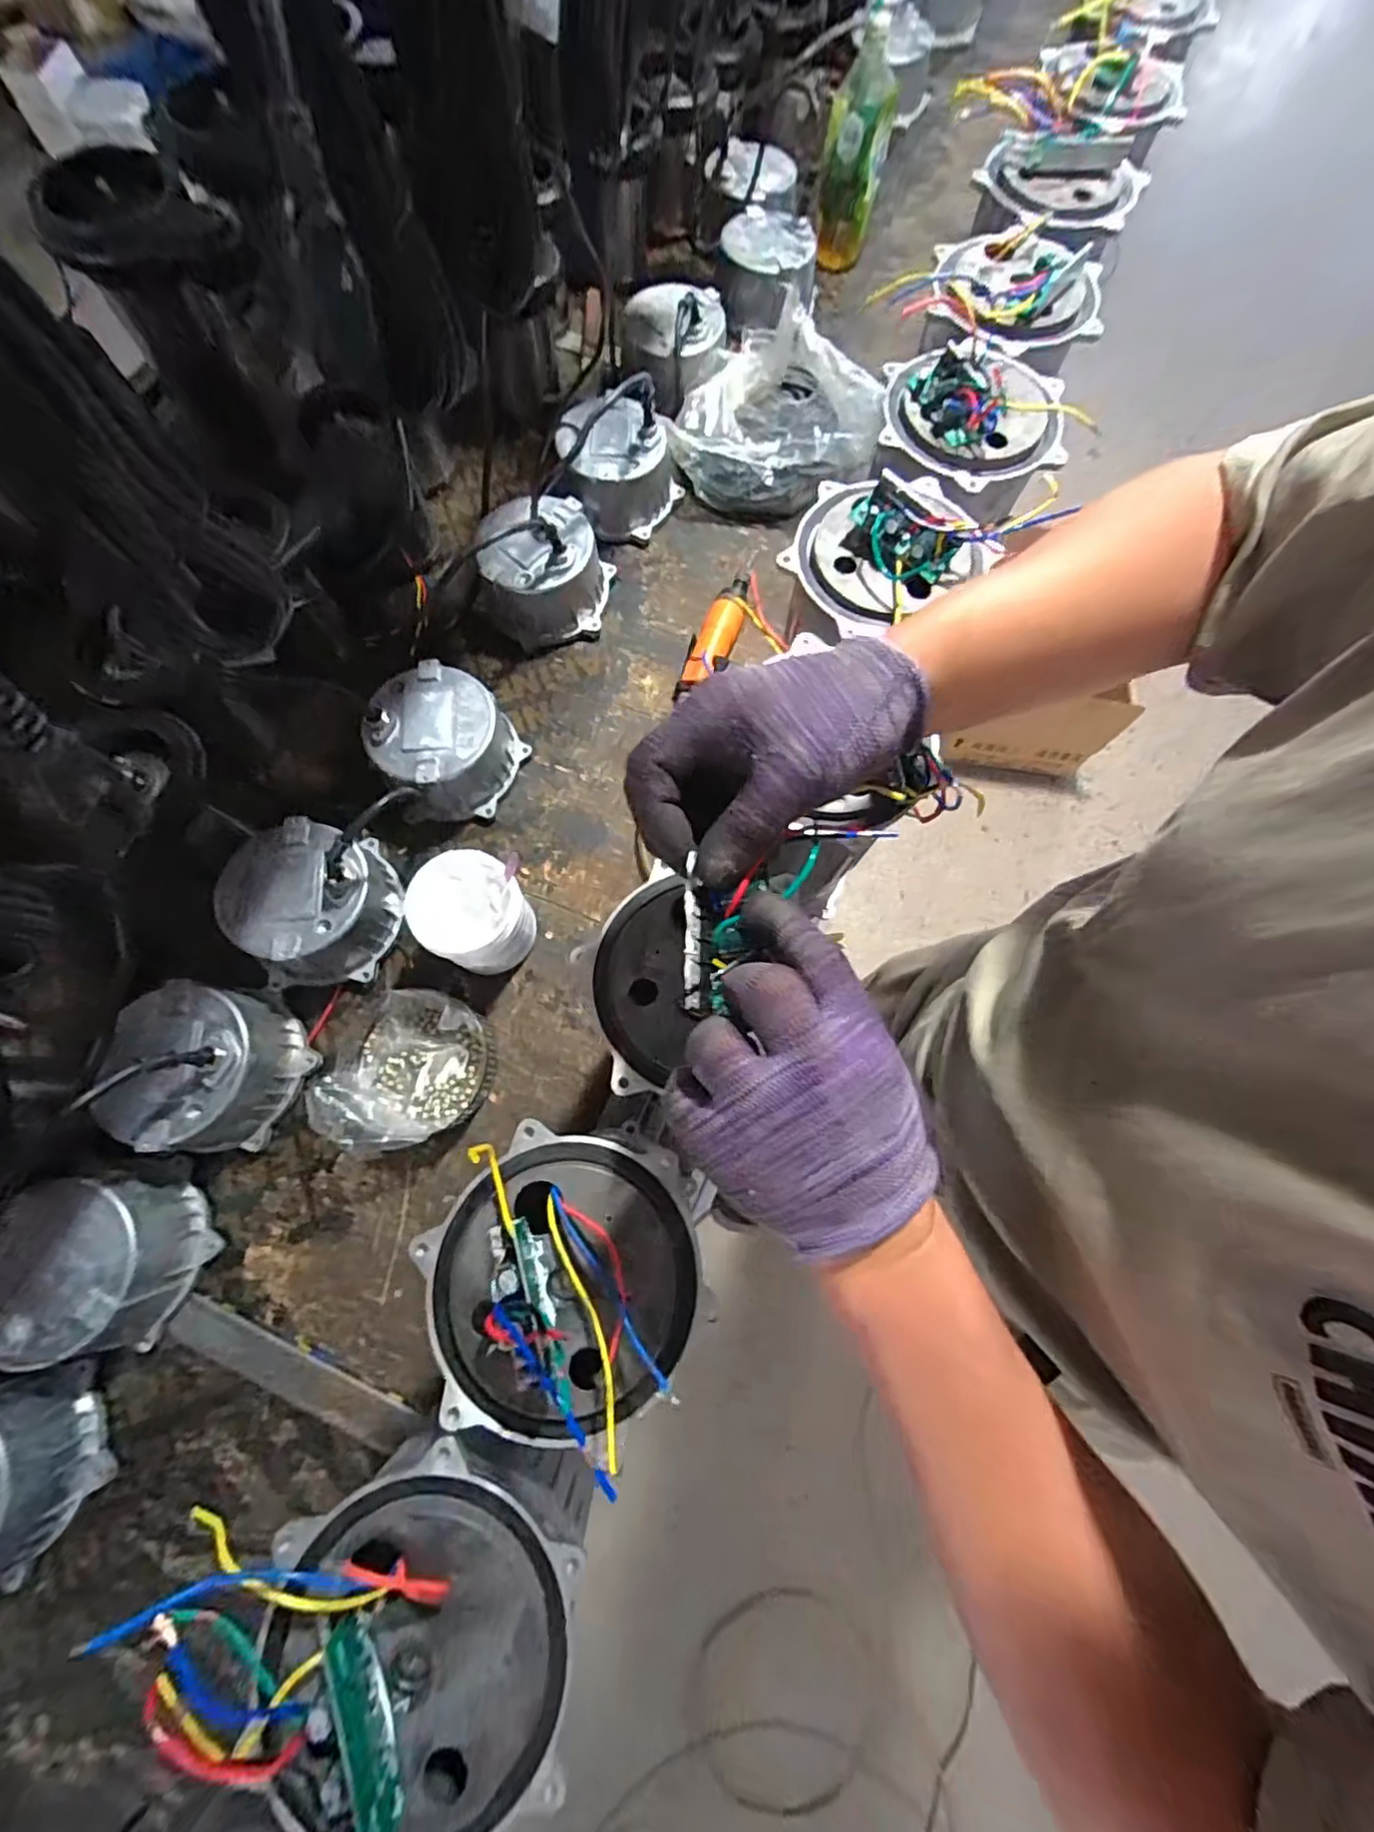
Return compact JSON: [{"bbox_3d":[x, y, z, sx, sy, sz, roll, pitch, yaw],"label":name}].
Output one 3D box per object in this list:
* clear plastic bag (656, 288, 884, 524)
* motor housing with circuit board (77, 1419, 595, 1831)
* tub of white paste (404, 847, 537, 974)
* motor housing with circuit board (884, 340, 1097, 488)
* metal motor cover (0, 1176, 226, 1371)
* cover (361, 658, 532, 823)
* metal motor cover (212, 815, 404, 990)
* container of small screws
[{"bbox_3d":[0.108,-0.612,0.766,0.237,0.130,0.176,10,74,2],"label":"clear plastic bag"},{"bbox_3d":[-0.136,0.353,0.299,0.171,0.112,0.164,-9,74,-4],"label":"motor housing with circuit board"},{"bbox_3d":[-0.200,0.001,0.598,0.096,0.103,0.094,0,74,-1],"label":"tub of white paste"},{"bbox_3d":[0.248,-0.440,0.525,0.170,0.047,0.153,-21,75,-7],"label":"motor housing with circuit board"},{"bbox_3d":[-0.492,0.288,0.514,0.139,0.090,0.138,20,74,5],"label":"metal motor cover"},{"bbox_3d":[-0.251,-0.184,0.657,0.142,0.089,0.145,-11,74,-4],"label":"cover"},{"bbox_3d":[-0.360,-0.013,0.601,0.137,0.089,0.147,-7,74,-3],"label":"metal motor cover"},{"bbox_3d":[-0.259,0.140,0.574,0.138,0.070,0.141,0,74,-1],"label":"container of small screws"}]

